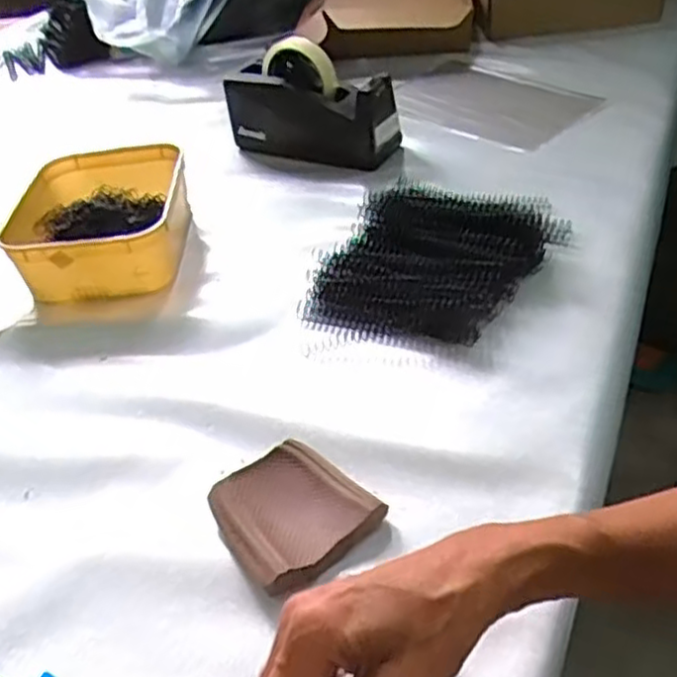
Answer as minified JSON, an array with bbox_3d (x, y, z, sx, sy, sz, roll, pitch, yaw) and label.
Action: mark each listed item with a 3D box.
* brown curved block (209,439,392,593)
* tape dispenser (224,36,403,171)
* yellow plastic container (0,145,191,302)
[{"bbox_3d":[-0.029,0.108,0.453,0.086,0.022,0.094,-29,44,-25],"label":"brown curved block"},{"bbox_3d":[-0.035,-0.277,0.853,0.204,0.117,0.059,13,42,23],"label":"tape dispenser"},{"bbox_3d":[-0.246,-0.120,0.742,0.178,0.066,0.200,-5,39,2],"label":"yellow plastic container"}]

